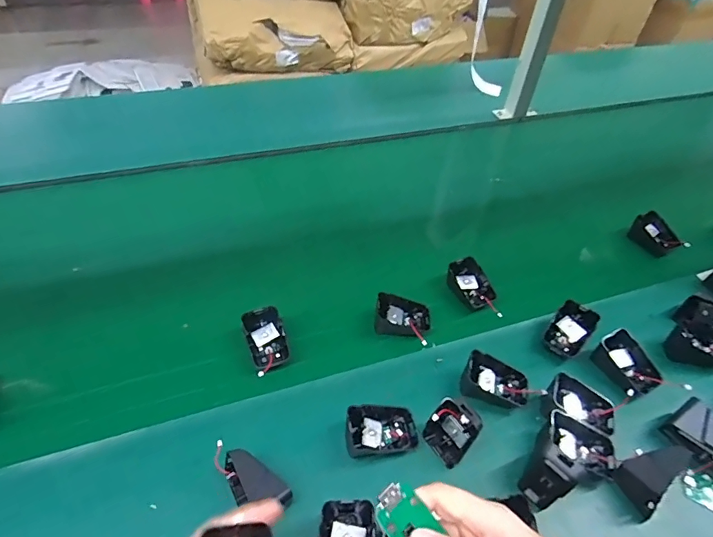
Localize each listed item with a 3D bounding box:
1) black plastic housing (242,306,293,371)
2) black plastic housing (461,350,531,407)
[{"bbox_3d":[-0.103,0.082,0.491,0.042,0.032,0.072,-20,76,-8],"label":"black plastic housing"},{"bbox_3d":[0.149,0.121,0.460,0.071,0.036,0.050,18,48,14],"label":"black plastic housing"}]

